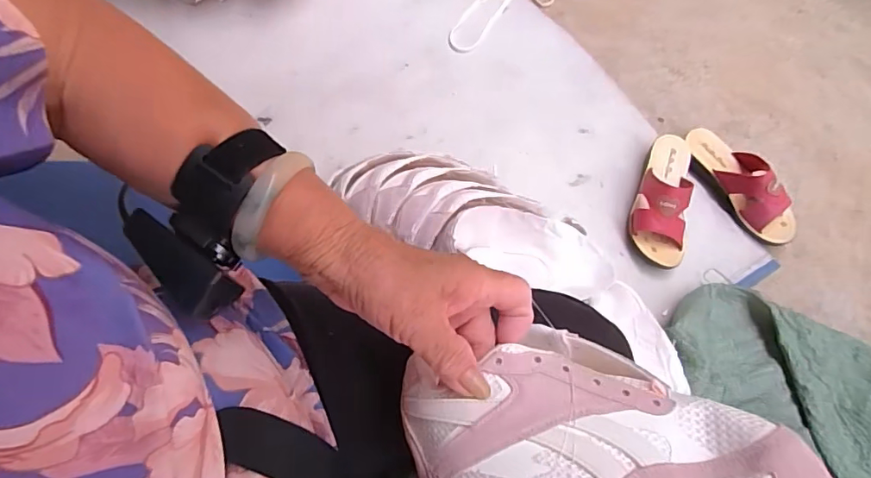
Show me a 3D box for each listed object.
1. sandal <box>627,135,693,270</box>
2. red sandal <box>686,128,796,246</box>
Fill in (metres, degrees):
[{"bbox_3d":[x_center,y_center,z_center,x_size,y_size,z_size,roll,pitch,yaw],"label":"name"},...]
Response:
[{"bbox_3d":[0.367,-0.072,0.803,0.085,0.078,0.223,14,71,7],"label":"sandal"},{"bbox_3d":[0.503,-0.093,0.826,0.082,0.075,0.226,-28,71,-8],"label":"red sandal"}]

